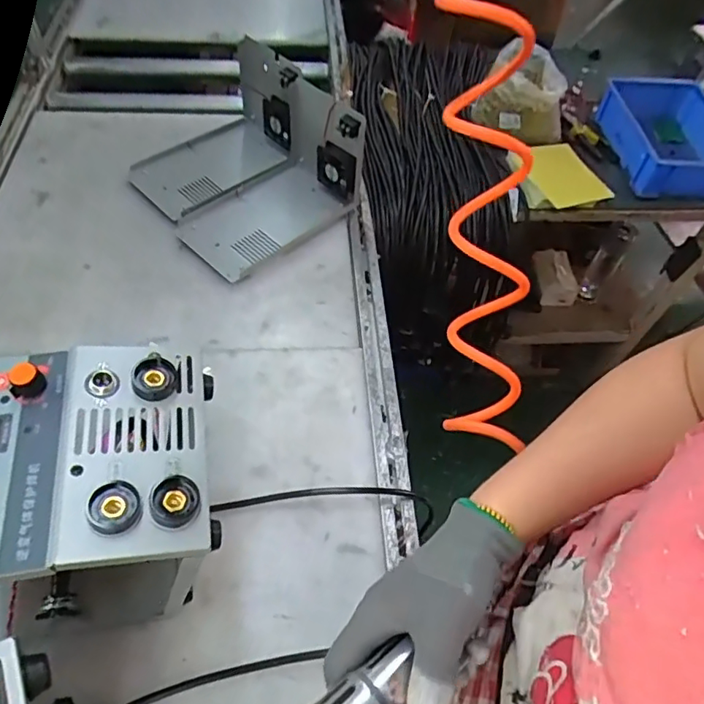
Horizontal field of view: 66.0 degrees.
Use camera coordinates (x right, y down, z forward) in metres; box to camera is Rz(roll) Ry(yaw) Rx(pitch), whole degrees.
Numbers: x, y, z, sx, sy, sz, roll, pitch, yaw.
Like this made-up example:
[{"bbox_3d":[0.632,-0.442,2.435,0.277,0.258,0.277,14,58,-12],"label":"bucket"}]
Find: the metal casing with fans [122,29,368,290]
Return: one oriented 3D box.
[{"bbox_3d":[-0.188,-0.324,0.898,0.286,0.181,0.330,-33,63,-25],"label":"metal casing with fans"}]

